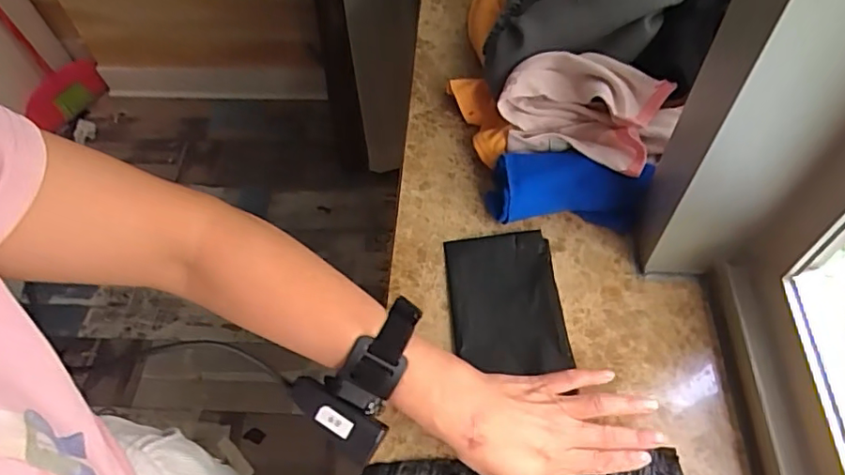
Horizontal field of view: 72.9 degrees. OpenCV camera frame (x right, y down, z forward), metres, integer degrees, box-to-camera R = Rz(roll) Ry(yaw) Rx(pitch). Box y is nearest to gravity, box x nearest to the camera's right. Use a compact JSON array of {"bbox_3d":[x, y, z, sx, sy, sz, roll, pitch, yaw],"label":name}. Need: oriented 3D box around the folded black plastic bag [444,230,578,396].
[{"bbox_3d":[0.070,0.052,0.486,0.092,0.018,0.126,-3,56,-1],"label":"folded black plastic bag"}]

